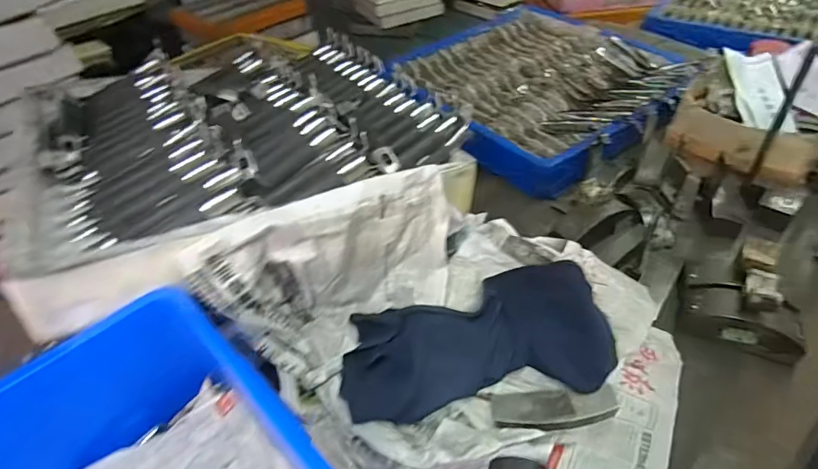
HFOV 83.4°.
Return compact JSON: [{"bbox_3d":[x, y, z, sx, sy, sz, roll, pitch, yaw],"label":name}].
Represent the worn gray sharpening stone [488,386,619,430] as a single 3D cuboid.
[{"bbox_3d":[0.176,0.204,0.543,0.145,0.022,0.040,-5,43,1],"label":"worn gray sharpening stone"}]

